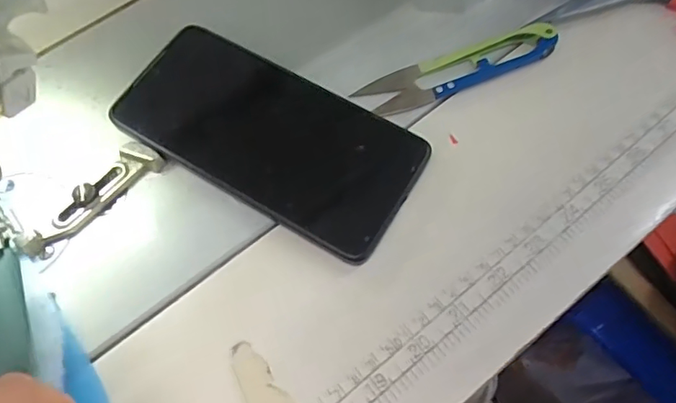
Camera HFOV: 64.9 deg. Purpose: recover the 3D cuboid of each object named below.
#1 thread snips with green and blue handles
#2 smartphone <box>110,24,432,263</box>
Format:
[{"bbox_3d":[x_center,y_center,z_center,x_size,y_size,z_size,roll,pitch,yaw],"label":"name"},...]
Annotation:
[{"bbox_3d":[0.068,-0.077,0.299,0.111,0.013,0.027,-20,66,-8],"label":"thread snips with green and blue handles"},{"bbox_3d":[-0.038,-0.034,0.288,0.160,0.015,0.074,29,69,14],"label":"smartphone"}]

